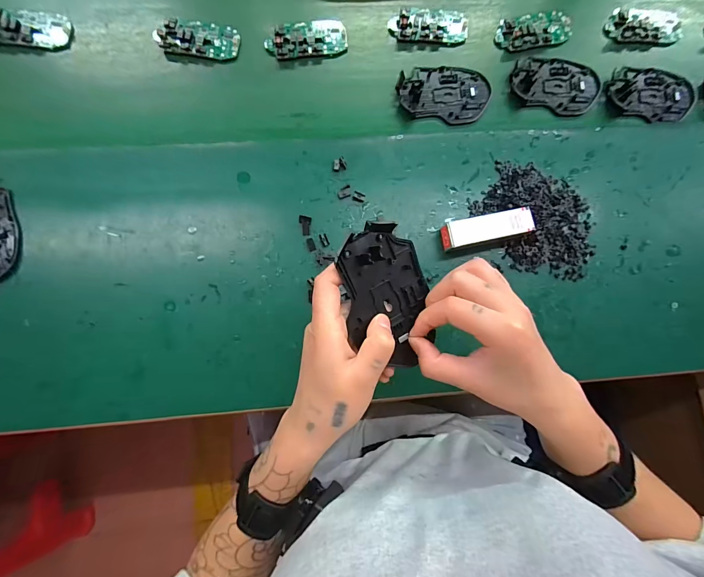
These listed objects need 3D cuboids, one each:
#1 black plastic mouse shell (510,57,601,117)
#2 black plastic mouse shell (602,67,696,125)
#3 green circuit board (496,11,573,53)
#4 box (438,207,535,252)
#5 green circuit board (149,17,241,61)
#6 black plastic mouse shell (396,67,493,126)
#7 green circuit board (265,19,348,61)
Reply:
[{"bbox_3d":[0.256,-0.255,0.422,0.112,0.010,0.071,9,82,-2],"label":"black plastic mouse shell"},{"bbox_3d":[0.378,-0.246,0.428,0.112,0.011,0.069,2,82,-3],"label":"black plastic mouse shell"},{"bbox_3d":[0.234,-0.331,0.430,0.100,0.008,0.051,-15,83,-5],"label":"green circuit board"},{"bbox_3d":[0.148,-0.065,0.374,0.097,0.027,0.029,-13,83,-5],"label":"box"},{"bbox_3d":[-0.183,-0.298,0.403,0.093,0.012,0.041,3,82,-3],"label":"green circuit board"},{"bbox_3d":[0.113,-0.237,0.408,0.113,0.014,0.071,-4,82,-4],"label":"black plastic mouse shell"},{"bbox_3d":[-0.054,-0.303,0.410,0.097,0.013,0.045,-15,83,-5],"label":"green circuit board"}]

